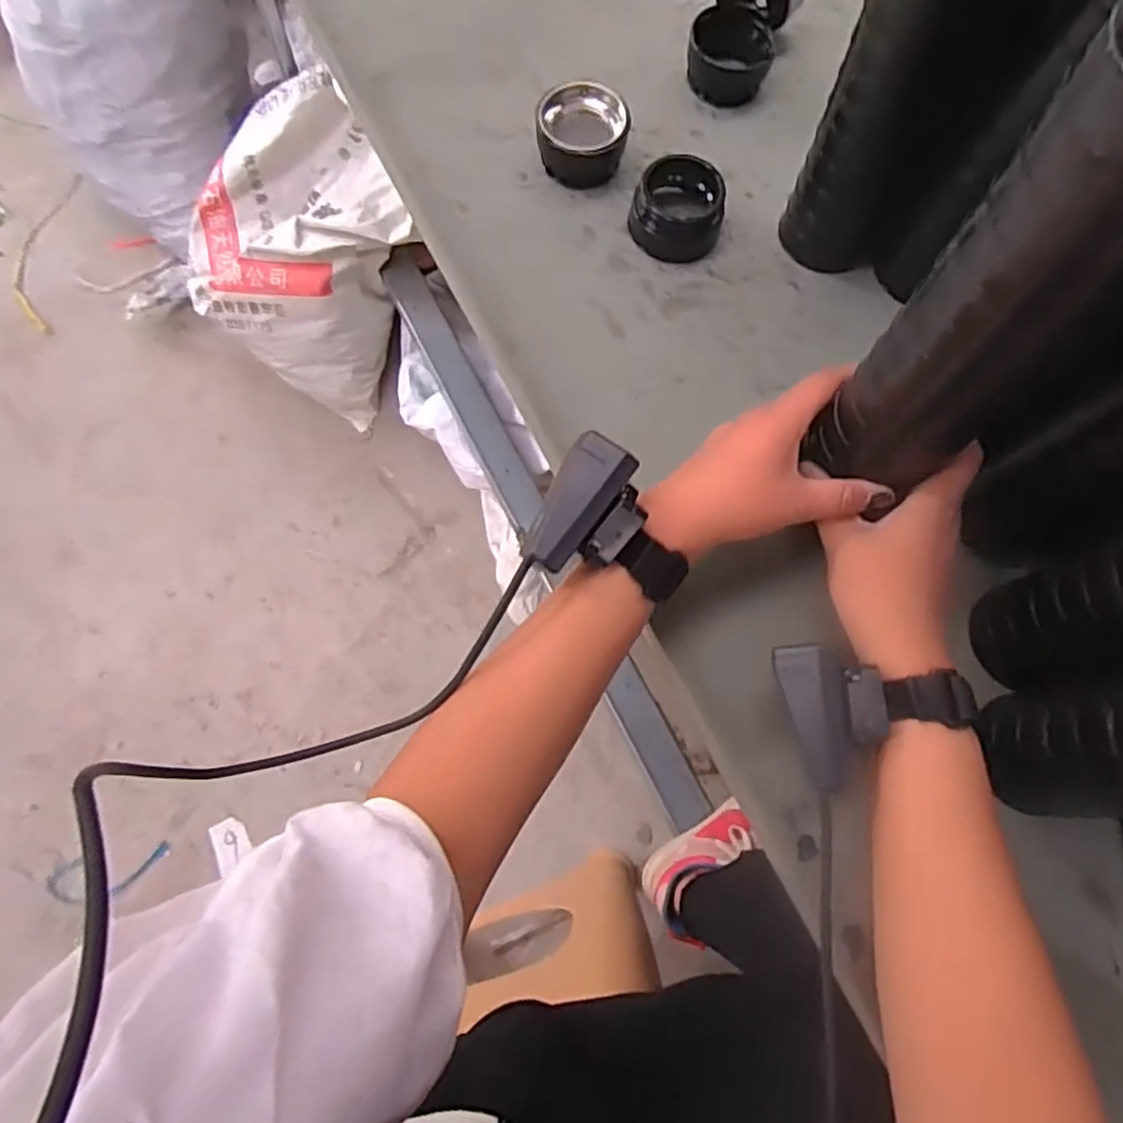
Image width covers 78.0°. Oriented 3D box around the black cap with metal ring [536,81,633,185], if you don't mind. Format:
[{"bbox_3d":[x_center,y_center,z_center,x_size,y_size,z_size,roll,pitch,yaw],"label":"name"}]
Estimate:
[{"bbox_3d":[0.015,-0.296,0.485,0.062,0.044,0.051,10,73,1],"label":"black cap with metal ring"}]

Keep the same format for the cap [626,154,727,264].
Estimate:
[{"bbox_3d":[0.080,-0.240,0.470,0.064,0.036,0.057,14,73,3],"label":"cap"}]

